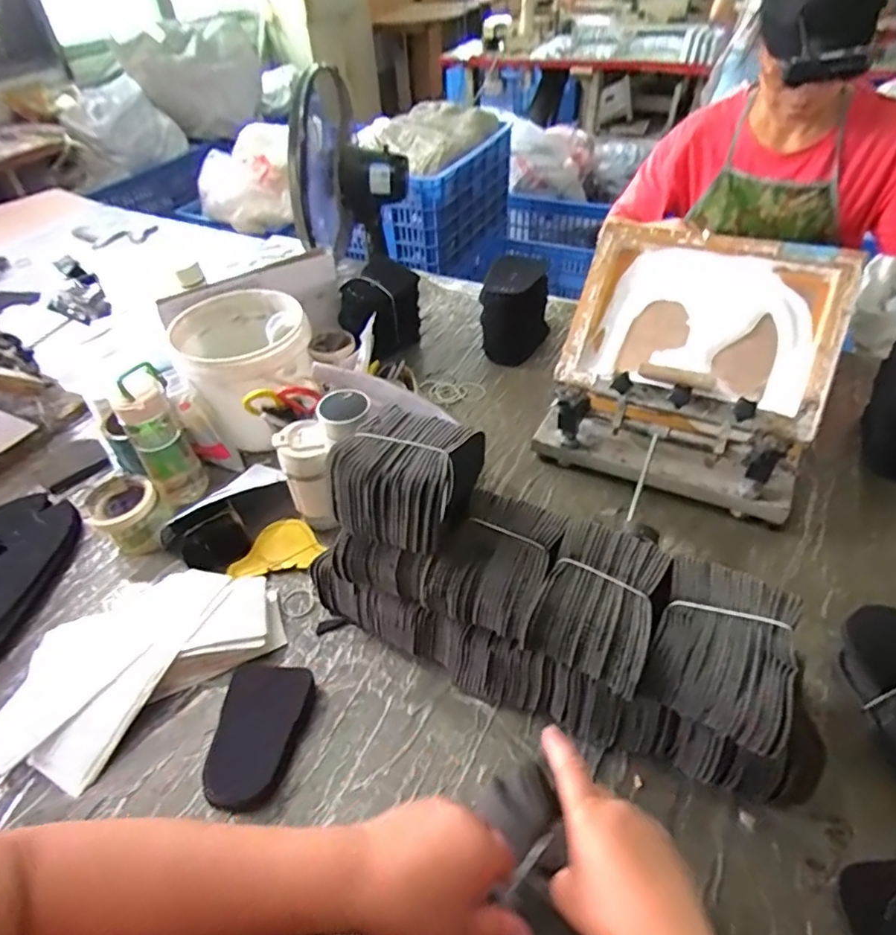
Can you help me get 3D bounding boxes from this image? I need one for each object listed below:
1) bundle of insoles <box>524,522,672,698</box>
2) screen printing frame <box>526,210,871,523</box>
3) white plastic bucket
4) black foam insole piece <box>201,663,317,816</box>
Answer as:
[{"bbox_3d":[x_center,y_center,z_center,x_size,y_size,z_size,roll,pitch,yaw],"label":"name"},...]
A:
[{"bbox_3d":[0.150,0.134,0.557,0.111,0.064,0.143,21,50,24],"label":"bundle of insoles"},{"bbox_3d":[0.346,-0.150,0.818,0.348,0.256,0.268,19,49,22],"label":"screen printing frame"},{"bbox_3d":[-0.325,-0.158,0.943,0.191,0.192,0.207,-2,45,2],"label":"white plastic bucket"},{"bbox_3d":[-0.206,0.286,0.609,0.088,0.009,0.144,2,45,6],"label":"black foam insole piece"}]

